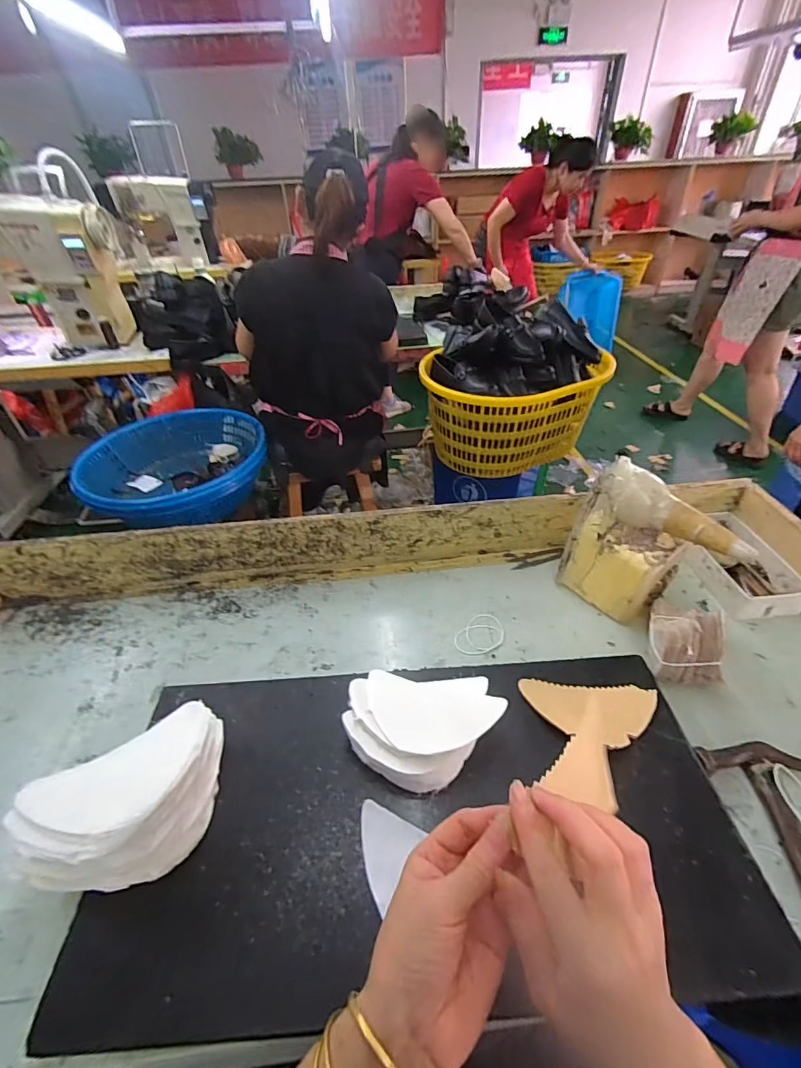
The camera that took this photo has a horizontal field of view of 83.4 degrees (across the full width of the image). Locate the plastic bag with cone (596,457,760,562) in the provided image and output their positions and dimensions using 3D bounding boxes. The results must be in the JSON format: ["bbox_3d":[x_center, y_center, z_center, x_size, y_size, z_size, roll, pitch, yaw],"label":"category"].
[{"bbox_3d":[0.336,-0.026,0.556,0.052,0.055,0.186,-29,46,-28],"label":"plastic bag with cone"}]

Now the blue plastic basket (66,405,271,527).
[{"bbox_3d":[-0.692,-0.193,1.429,0.536,0.190,0.457,-24,44,-24],"label":"blue plastic basket"}]

